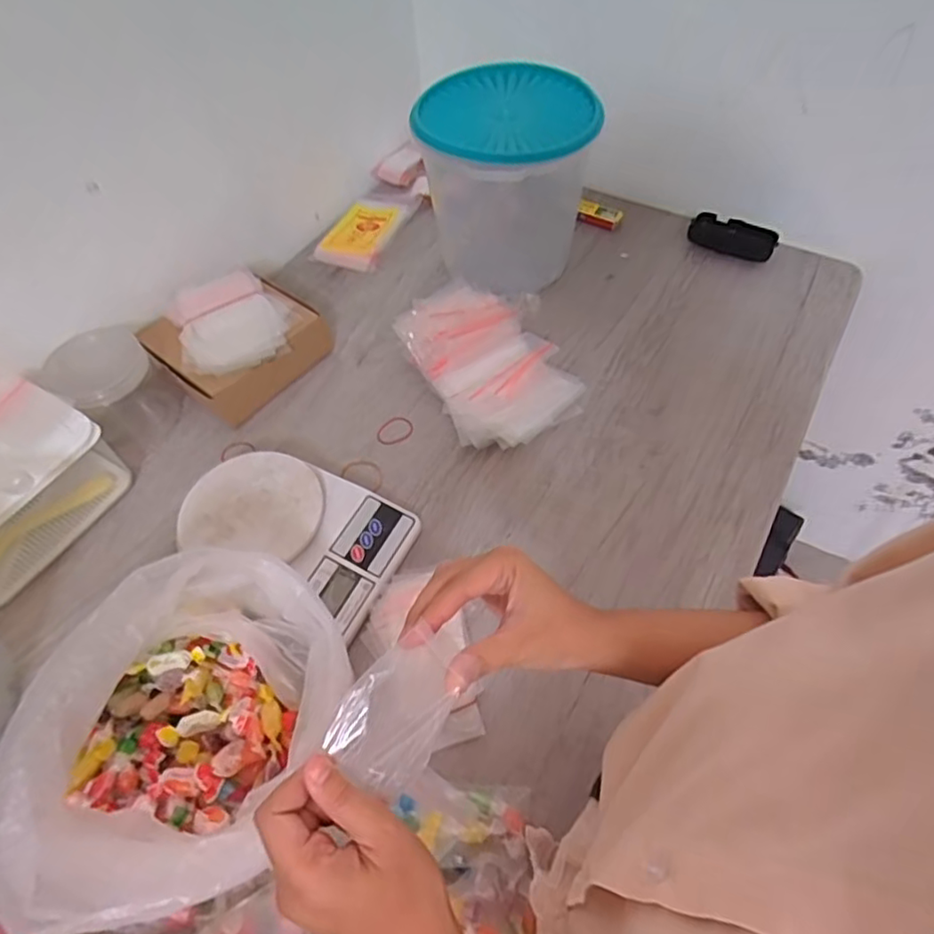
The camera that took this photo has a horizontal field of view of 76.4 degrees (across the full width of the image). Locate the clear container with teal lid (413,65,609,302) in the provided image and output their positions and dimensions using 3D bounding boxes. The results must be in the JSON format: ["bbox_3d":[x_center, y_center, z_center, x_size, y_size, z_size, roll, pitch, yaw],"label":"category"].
[{"bbox_3d":[0.048,-0.328,0.713,0.170,0.195,0.206,7,57,7],"label":"clear container with teal lid"}]

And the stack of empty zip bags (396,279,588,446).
[{"bbox_3d":[0.027,-0.116,0.643,0.145,0.062,0.193,-27,59,-15],"label":"stack of empty zip bags"}]

